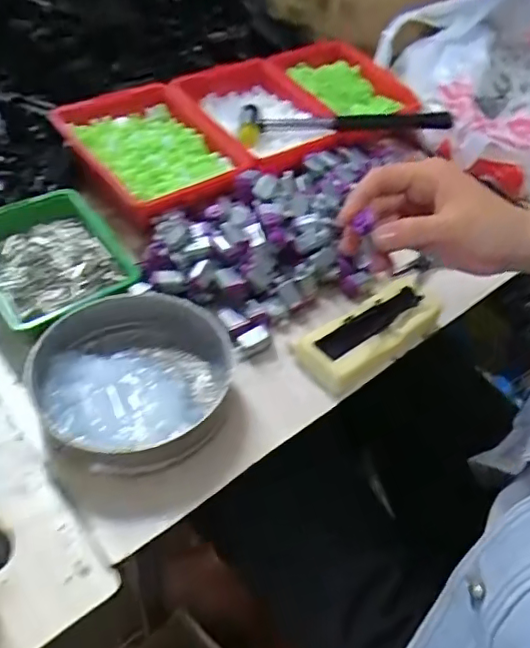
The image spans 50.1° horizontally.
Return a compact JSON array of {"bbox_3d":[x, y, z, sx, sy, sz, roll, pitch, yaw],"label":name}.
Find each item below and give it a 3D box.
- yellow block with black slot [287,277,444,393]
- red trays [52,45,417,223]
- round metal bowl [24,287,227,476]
[{"bbox_3d":[0.087,0.007,0.477,0.140,0.025,0.058,-26,54,-29],"label":"yellow block with black slot"},{"bbox_3d":[0.011,-0.251,0.669,0.464,0.048,0.176,-25,54,-28],"label":"red trays"},{"bbox_3d":[-0.090,0.040,0.422,0.148,0.038,0.136,4,45,-4],"label":"round metal bowl"}]

